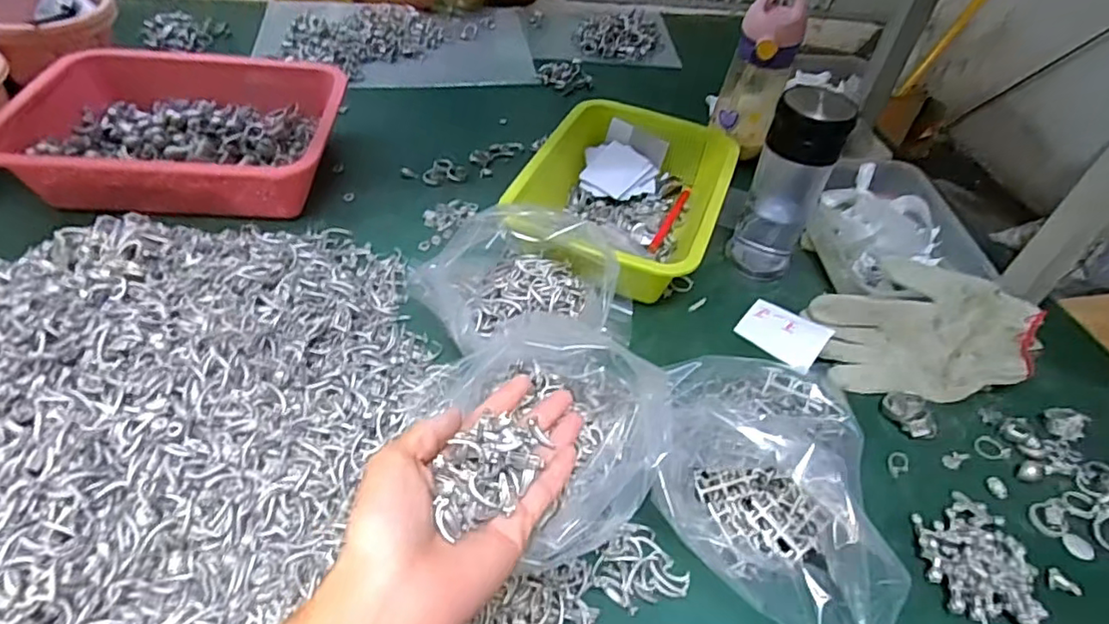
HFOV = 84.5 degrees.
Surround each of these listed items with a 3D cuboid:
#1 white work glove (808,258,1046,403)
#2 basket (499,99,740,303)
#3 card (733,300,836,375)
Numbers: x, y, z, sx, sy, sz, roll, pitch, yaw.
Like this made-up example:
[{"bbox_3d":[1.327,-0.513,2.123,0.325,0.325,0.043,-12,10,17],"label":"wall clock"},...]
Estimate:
[{"bbox_3d":[0.333,0.012,0.559,0.169,0.065,0.123,-1,47,-8],"label":"white work glove"},{"bbox_3d":[0.080,-0.129,0.657,0.194,0.071,0.246,20,48,12],"label":"basket"},{"bbox_3d":[0.218,0.020,0.581,0.075,0.006,0.053,31,71,29],"label":"card"}]

